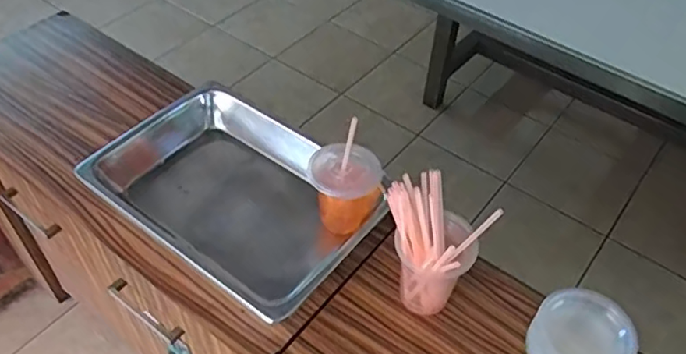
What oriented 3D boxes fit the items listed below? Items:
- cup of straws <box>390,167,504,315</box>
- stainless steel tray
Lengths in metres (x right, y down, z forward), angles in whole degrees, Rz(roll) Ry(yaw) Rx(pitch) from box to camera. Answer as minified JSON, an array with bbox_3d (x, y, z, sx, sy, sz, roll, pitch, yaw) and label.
[{"bbox_3d":[0.101,0.084,0.679,0.077,0.171,0.097,-34,58,-28],"label":"cup of straws"},{"bbox_3d":[-0.136,0.021,0.801,0.362,0.071,0.249,32,55,23],"label":"stainless steel tray"}]

